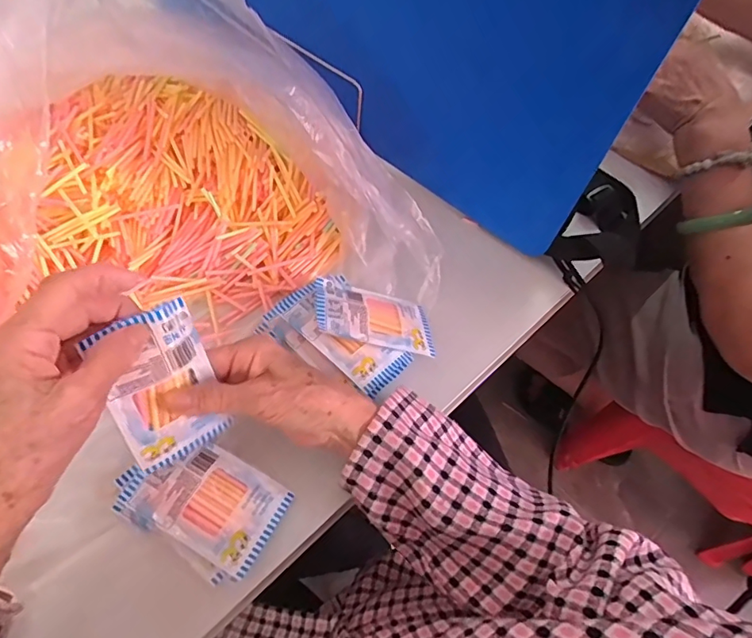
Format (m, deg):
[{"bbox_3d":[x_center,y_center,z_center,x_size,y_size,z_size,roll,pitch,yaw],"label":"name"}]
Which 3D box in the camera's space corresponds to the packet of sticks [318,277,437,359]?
[{"bbox_3d":[-0.001,-0.003,0.420,0.101,0.007,0.065,13,44,-17],"label":"packet of sticks"}]

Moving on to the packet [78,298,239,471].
[{"bbox_3d":[-0.133,0.044,0.309,0.062,0.102,0.006,-29,33,-30],"label":"packet"}]

